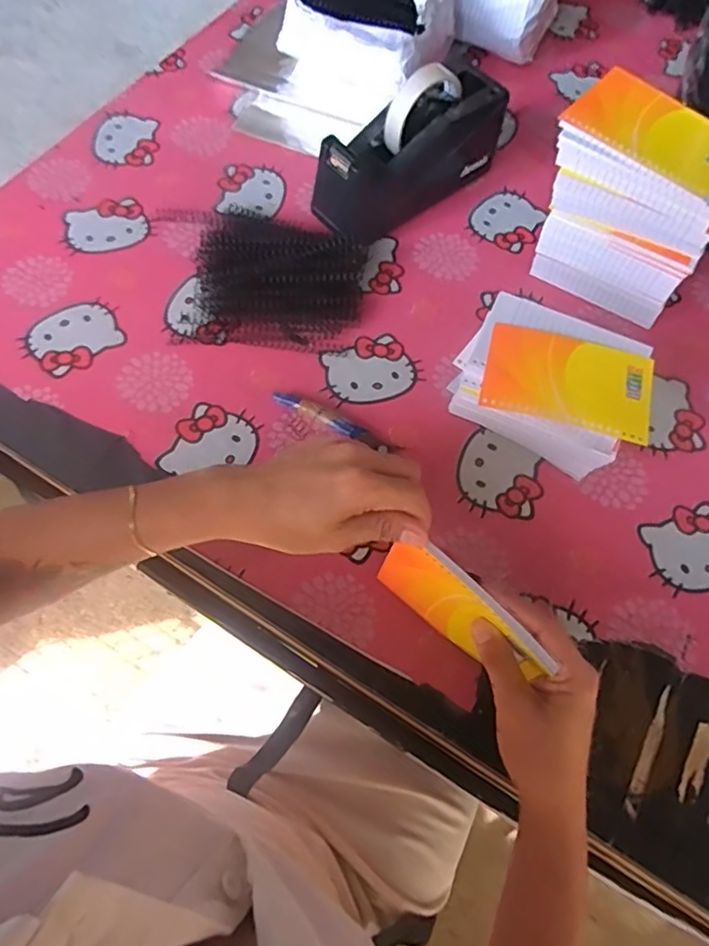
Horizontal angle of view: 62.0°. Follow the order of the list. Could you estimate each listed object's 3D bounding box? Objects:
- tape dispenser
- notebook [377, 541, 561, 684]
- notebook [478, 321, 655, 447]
[{"bbox_3d":[0.057,-0.316,0.587,0.207,0.109,0.075,-36,72,-16],"label":"tape dispenser"},{"bbox_3d":[0.075,0.097,0.411,0.127,0.082,0.016,42,62,13],"label":"notebook"},{"bbox_3d":[0.170,-0.074,0.467,0.129,0.008,0.078,14,67,4],"label":"notebook"}]

